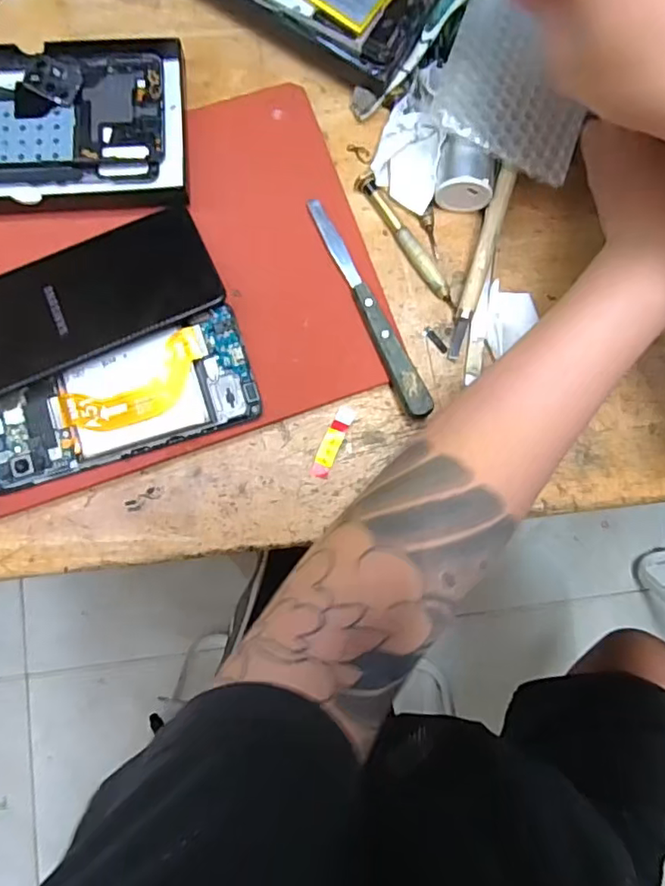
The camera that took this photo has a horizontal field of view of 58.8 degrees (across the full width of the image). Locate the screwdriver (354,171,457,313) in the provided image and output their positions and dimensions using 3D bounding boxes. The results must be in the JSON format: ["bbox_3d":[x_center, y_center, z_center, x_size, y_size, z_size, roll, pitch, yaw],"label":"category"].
[{"bbox_3d":[0.046,-0.122,0.357,0.010,0.007,0.098,-34,87,-6],"label":"screwdriver"}]

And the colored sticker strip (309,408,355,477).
[{"bbox_3d":[0.000,0.000,0.343,0.011,0.005,0.044,24,83,-1],"label":"colored sticker strip"}]

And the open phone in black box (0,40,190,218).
[{"bbox_3d":[-0.175,-0.185,0.346,0.177,0.016,0.110,-5,84,-4],"label":"open phone in black box"}]

